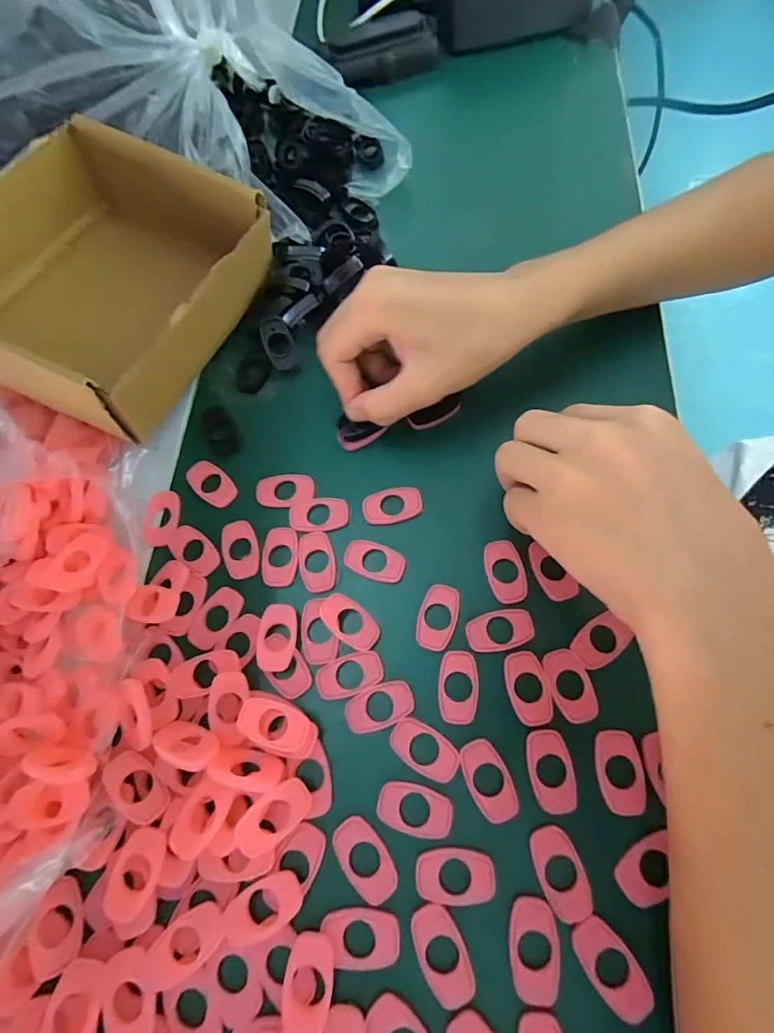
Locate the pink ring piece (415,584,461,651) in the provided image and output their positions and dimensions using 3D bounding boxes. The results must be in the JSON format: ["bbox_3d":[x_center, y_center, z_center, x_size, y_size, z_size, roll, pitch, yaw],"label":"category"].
[{"bbox_3d":[0.026,0.050,0.229,0.019,0.004,0.033,15,69,7],"label":"pink ring piece"}]

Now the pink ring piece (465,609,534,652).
[{"bbox_3d":[0.055,0.056,0.224,0.032,0.004,0.018,-12,68,-3],"label":"pink ring piece"}]

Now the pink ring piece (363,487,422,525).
[{"bbox_3d":[0.003,-0.006,0.252,0.032,0.004,0.020,-8,68,-2],"label":"pink ring piece"}]

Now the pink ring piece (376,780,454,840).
[{"bbox_3d":[0.012,0.129,0.200,0.032,0.006,0.019,8,69,5],"label":"pink ring piece"}]

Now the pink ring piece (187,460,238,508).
[{"bbox_3d":[-0.101,-0.020,0.262,0.035,0.004,0.019,33,73,14],"label":"pink ring piece"}]

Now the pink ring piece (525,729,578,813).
[{"bbox_3d":[0.073,0.113,0.204,0.019,0.008,0.031,-7,68,-1],"label":"pink ring piece"}]

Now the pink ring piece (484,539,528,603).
[{"bbox_3d":[0.061,0.028,0.233,0.018,0.004,0.032,-11,68,-3],"label":"pink ring piece"}]

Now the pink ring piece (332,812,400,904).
[{"bbox_3d":[-0.010,0.147,0.194,0.019,0.004,0.032,-37,72,-12],"label":"pink ring piece"}]

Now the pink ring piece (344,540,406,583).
[{"bbox_3d":[-0.006,0.023,0.242,0.031,0.004,0.019,17,70,8],"label":"pink ring piece"}]

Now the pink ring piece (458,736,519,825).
[{"bbox_3d":[0.045,0.117,0.202,0.019,0.004,0.032,-27,70,-9],"label":"pink ring piece"}]

